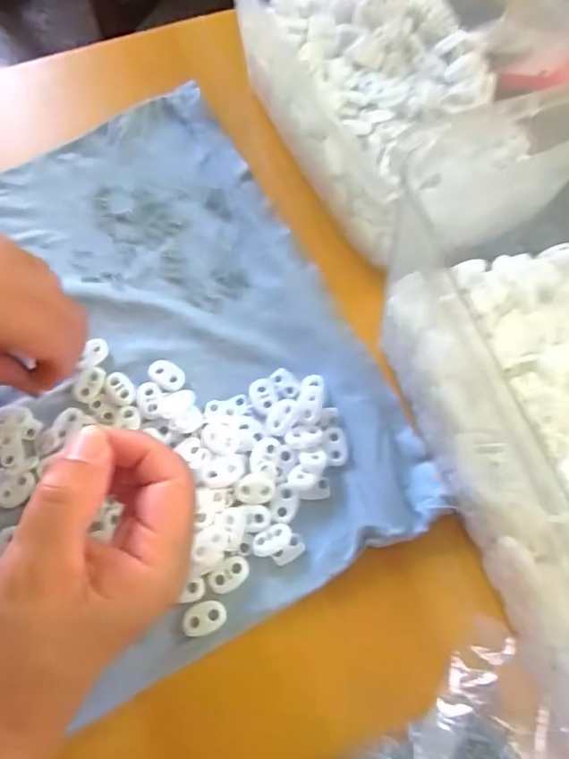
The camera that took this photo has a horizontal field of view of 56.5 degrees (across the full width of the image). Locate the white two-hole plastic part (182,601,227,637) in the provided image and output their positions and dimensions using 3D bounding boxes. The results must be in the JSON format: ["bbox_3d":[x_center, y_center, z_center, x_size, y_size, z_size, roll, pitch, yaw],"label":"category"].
[{"bbox_3d":[-0.041,0.123,0.272,0.022,0.004,0.015,-22,73,-8],"label":"white two-hole plastic part"}]

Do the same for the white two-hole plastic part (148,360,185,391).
[{"bbox_3d":[-0.070,-0.002,0.316,0.022,0.004,0.015,36,74,11],"label":"white two-hole plastic part"}]

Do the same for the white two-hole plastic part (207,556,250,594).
[{"bbox_3d":[-0.029,0.104,0.280,0.023,0.004,0.014,-35,75,-12],"label":"white two-hole plastic part"}]

